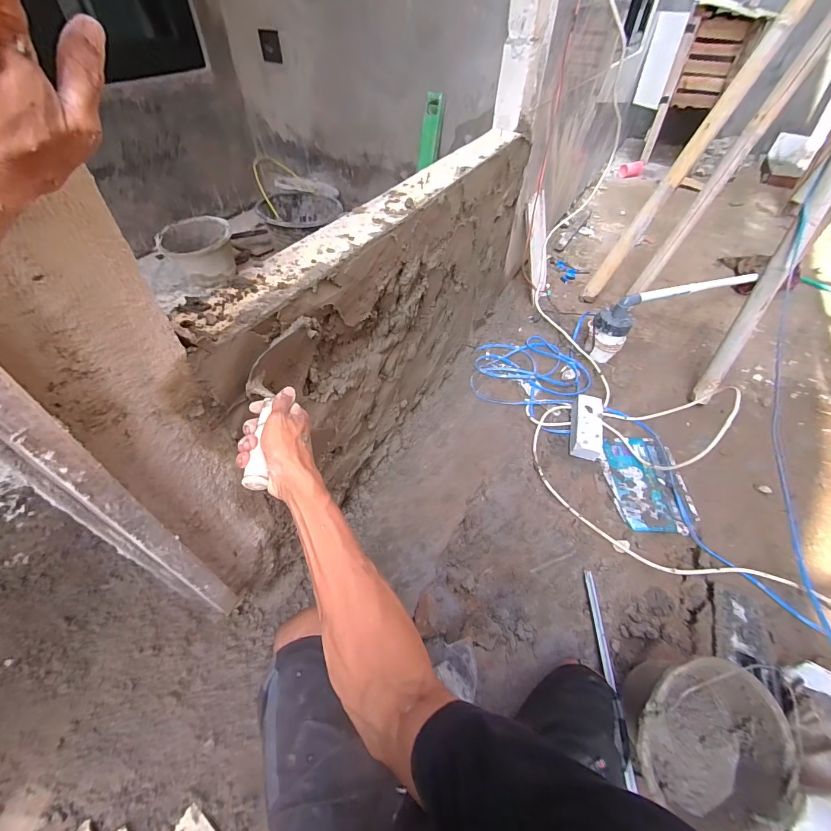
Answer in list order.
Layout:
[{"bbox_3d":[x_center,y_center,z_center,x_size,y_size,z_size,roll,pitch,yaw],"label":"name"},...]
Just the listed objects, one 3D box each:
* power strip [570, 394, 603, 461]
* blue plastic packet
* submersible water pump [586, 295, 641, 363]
[{"bbox_3d":[0.519,0.037,1.170,0.086,0.063,0.211,12,50,8],"label":"power strip"},{"bbox_3d":[0.644,0.183,1.081,0.195,0.019,0.296,-2,48,2],"label":"blue plastic packet"},{"bbox_3d":[0.690,-0.311,1.373,0.131,0.216,0.119,16,51,12],"label":"submersible water pump"}]

